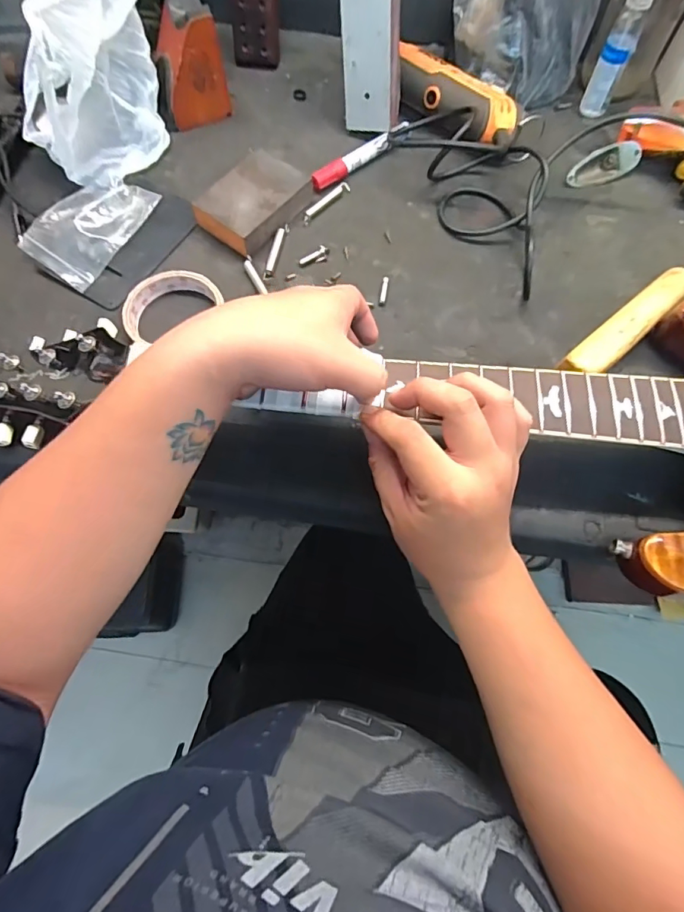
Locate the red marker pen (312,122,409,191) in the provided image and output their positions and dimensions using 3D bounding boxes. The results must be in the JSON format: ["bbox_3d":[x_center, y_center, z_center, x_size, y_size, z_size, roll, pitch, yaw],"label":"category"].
[{"bbox_3d":[0.023,-0.319,0.501,0.136,0.014,0.015,-41,75,-14],"label":"red marker pen"}]

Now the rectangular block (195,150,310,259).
[{"bbox_3d":[-0.088,-0.253,0.469,0.073,0.021,0.106,37,73,13],"label":"rectangular block"}]

